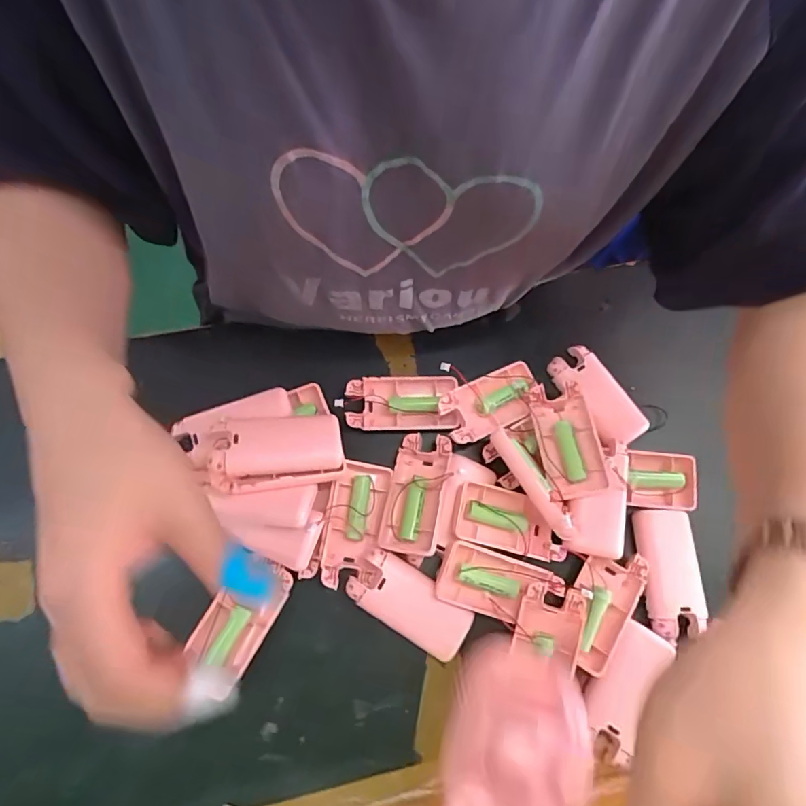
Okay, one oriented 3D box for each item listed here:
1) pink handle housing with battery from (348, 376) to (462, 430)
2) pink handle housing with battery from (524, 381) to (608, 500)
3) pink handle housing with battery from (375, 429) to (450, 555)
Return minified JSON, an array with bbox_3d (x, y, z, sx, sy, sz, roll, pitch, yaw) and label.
[{"bbox_3d":[0.000,0.000,0.407,0.092,0.014,0.046,1,71,-3],"label":"pink handle housing with battery"},{"bbox_3d":[0.134,0.031,0.390,0.046,0.022,0.092,-10,63,11],"label":"pink handle housing with battery"},{"bbox_3d":[0.010,0.069,0.374,0.042,0.019,0.093,12,71,1],"label":"pink handle housing with battery"}]

